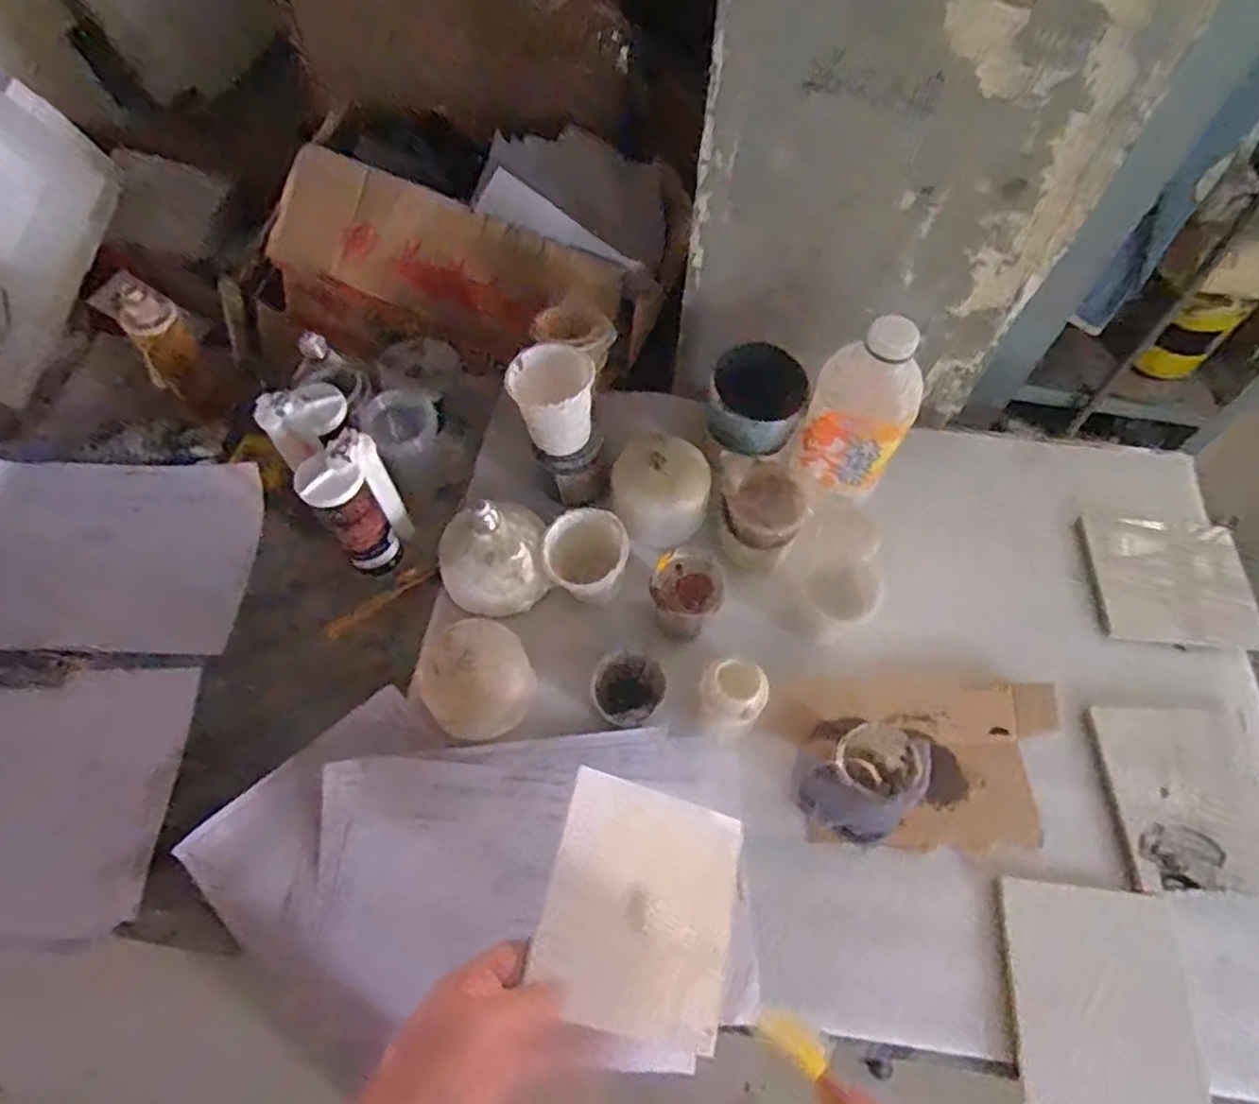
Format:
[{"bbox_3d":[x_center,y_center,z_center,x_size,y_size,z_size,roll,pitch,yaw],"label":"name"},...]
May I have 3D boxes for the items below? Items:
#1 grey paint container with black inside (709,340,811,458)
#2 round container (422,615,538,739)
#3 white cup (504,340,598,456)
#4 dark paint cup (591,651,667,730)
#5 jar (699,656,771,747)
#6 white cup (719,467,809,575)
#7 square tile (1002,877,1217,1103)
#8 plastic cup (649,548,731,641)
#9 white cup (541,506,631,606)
[{"bbox_3d":[0.128,-0.149,0.710,0.094,0.066,0.096,0,61,-1],"label":"grey paint container with black inside"},{"bbox_3d":[-0.134,0.113,0.626,0.092,0.080,0.084,0,61,-1],"label":"round container"},{"bbox_3d":[-0.070,-0.141,0.658,0.074,0.068,0.076,0,61,-1],"label":"white cup"},{"bbox_3d":[-0.001,0.128,0.630,0.062,0.050,0.063,0,61,-1],"label":"dark paint cup"},{"bbox_3d":[0.087,0.129,0.609,0.053,0.088,0.049,0,61,-1],"label":"jar"},{"bbox_3d":[0.129,-0.029,0.698,0.074,0.075,0.081,0,61,-1],"label":"white cup"},{"bbox_3d":[0.366,0.343,0.546,0.134,0.016,0.151,6,61,2],"label":"square tile"},{"bbox_3d":[0.052,0.039,0.654,0.064,0.065,0.063,0,61,-1],"label":"plastic cup"},{"bbox_3d":[-0.039,0.010,0.669,0.078,0.068,0.077,2,61,0],"label":"white cup"}]

